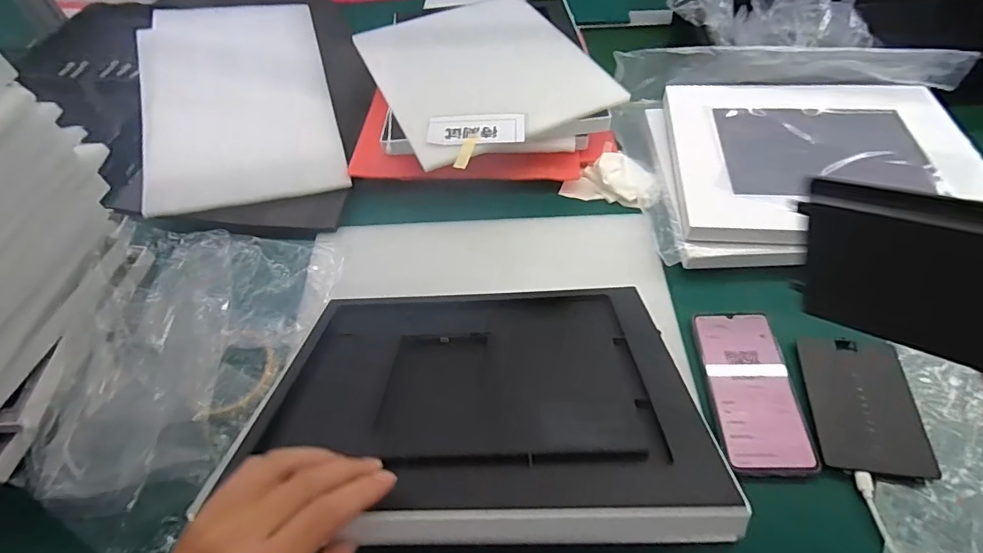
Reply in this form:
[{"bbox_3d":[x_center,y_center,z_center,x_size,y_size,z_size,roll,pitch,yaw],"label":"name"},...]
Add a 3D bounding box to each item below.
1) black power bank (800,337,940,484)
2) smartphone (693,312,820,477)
[{"bbox_3d":[0.317,0.108,0.429,0.084,0.007,0.120,5,54,8],"label":"black power bank"},{"bbox_3d":[0.230,0.096,0.445,0.069,0.011,0.151,-1,53,4],"label":"smartphone"}]

